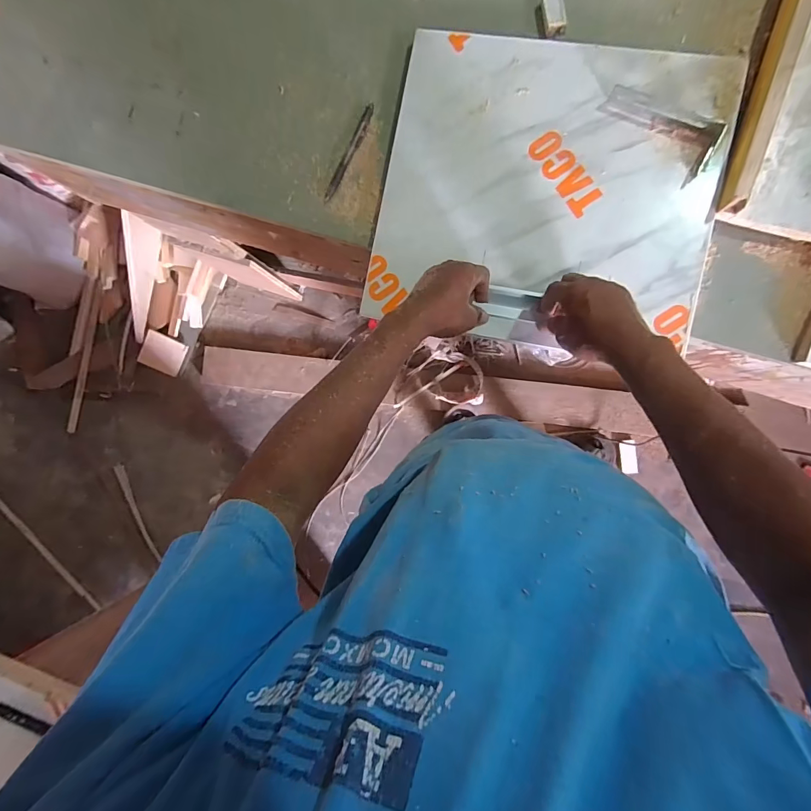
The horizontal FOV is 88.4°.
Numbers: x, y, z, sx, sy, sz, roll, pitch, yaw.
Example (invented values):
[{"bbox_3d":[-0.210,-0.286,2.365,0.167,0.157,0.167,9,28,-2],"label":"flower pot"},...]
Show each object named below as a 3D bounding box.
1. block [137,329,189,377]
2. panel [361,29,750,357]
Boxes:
[{"bbox_3d":[-0.853,-0.181,1.466,0.137,0.022,0.130,25,106,-16],"label":"block"},{"bbox_3d":[0.177,-0.275,0.533,0.407,0.012,0.381,11,91,7],"label":"panel"}]

